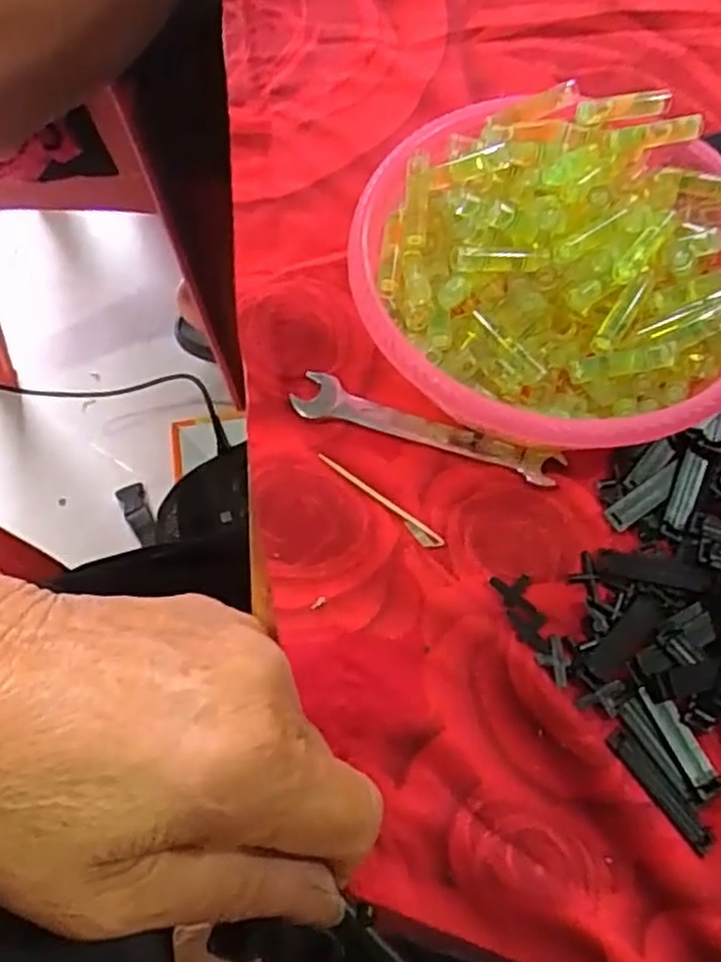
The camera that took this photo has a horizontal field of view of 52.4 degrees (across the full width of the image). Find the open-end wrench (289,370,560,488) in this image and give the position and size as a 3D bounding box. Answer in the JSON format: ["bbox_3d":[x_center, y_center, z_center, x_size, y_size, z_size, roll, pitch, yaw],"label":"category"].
[{"bbox_3d":[0.028,-0.023,0.315,0.114,0.006,0.020,16,67,7],"label":"open-end wrench"}]

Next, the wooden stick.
[{"bbox_3d":[0.008,0.007,0.300,0.062,0.004,0.007,37,71,15],"label":"wooden stick"}]

